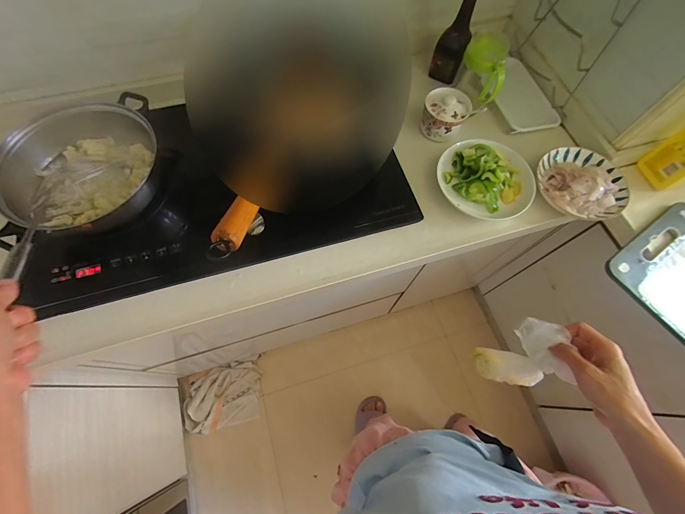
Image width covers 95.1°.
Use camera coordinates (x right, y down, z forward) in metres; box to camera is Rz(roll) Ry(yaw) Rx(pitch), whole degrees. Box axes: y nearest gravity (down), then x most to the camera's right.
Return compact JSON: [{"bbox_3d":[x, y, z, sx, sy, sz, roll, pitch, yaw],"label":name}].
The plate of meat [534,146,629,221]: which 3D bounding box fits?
[{"bbox_3d":[0.496,-0.152,0.654,0.164,0.037,0.158,1,67,-2],"label":"plate of meat"}]

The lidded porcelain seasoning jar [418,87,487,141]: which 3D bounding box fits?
[{"bbox_3d":[0.231,-0.314,0.693,0.107,0.075,0.093,22,68,8],"label":"lidded porcelain seasoning jar"}]

